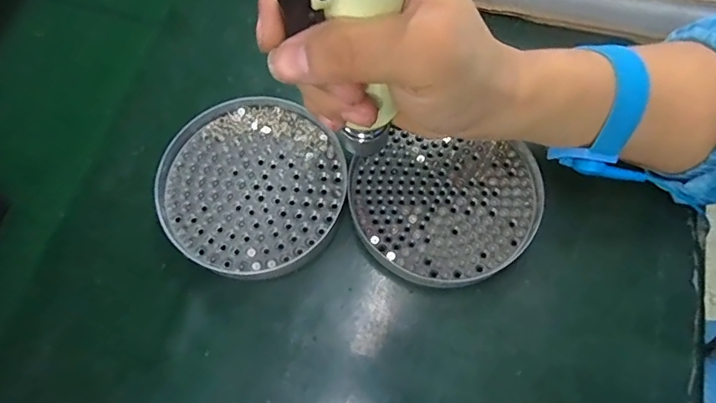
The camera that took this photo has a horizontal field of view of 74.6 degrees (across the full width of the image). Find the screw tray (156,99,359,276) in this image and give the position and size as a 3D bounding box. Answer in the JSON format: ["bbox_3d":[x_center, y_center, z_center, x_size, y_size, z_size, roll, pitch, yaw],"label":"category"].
[{"bbox_3d":[-0.063,-0.011,0.294,0.111,0.016,0.112,31,73,10],"label":"screw tray"}]

